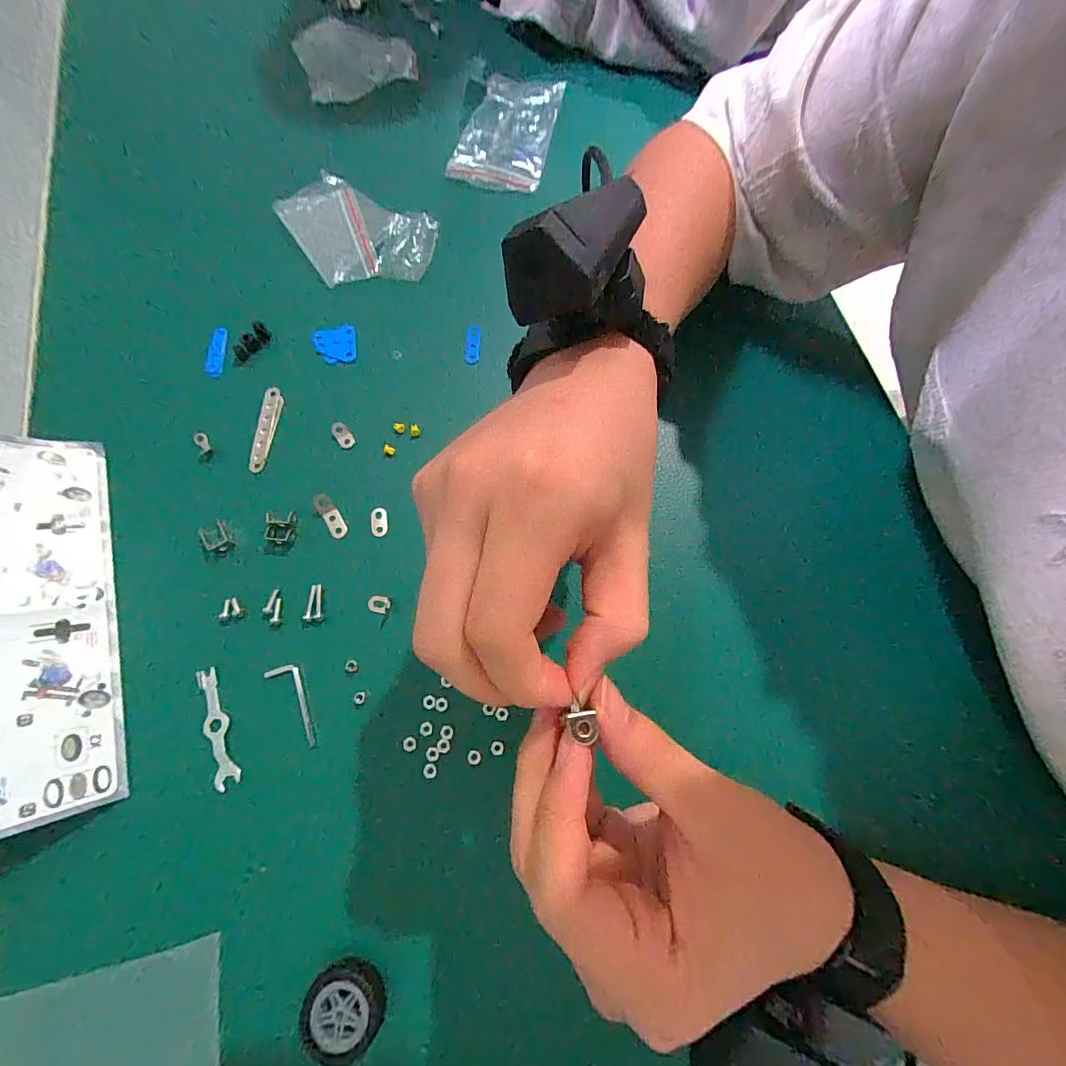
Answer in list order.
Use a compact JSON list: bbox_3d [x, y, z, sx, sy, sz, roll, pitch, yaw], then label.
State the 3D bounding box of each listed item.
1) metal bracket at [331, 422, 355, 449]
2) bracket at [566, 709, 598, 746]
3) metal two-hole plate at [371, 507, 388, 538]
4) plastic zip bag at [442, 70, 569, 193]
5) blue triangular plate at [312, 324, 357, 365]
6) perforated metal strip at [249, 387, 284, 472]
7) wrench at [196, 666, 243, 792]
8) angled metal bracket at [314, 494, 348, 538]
[{"bbox_3d":[-0.132,-0.068,0.328,0.011,0.009,0.017,-37,76,-11],"label":"metal bracket"},{"bbox_3d":[0.016,0.064,0.155,0.009,0.004,0.009,-7,73,-3],"label":"bracket"},{"bbox_3d":[-0.102,-0.007,0.313,0.011,0.004,0.020,-4,72,-2],"label":"metal two-hole plate"},{"bbox_3d":[-0.023,-0.344,0.409,0.076,0.011,0.113,14,85,3],"label":"plastic zip bag"},{"bbox_3d":[-0.147,-0.139,0.352,0.031,0.008,0.028,-10,72,-3],"label":"blue triangular plate"},{"bbox_3d":[-0.187,-0.073,0.331,0.013,0.005,0.064,2,72,0],"label":"perforated metal strip"},{"bbox_3d":[-0.183,0.111,0.272,0.013,0.004,0.067,-22,73,-7],"label":"wrench"},{"bbox_3d":[-0.133,-0.011,0.312,0.011,0.004,0.031,-32,90,-10],"label":"angled metal bracket"}]

